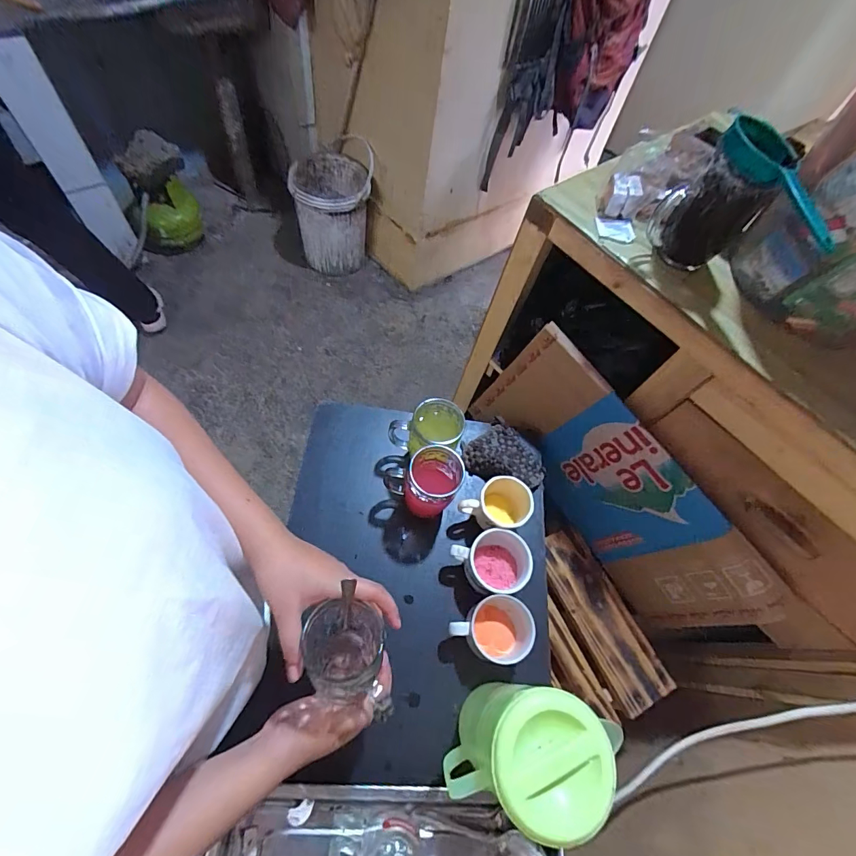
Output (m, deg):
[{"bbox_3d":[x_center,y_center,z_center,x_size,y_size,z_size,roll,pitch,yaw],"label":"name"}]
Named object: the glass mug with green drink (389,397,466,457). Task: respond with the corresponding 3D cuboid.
[{"bbox_3d":[-0.005,0.014,0.653,0.104,0.118,0.080,18,61,3],"label":"glass mug with green drink"}]

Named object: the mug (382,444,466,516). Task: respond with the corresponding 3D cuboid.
[{"bbox_3d":[0.001,0.081,0.625,0.089,0.112,0.088,42,65,15],"label":"mug"}]

